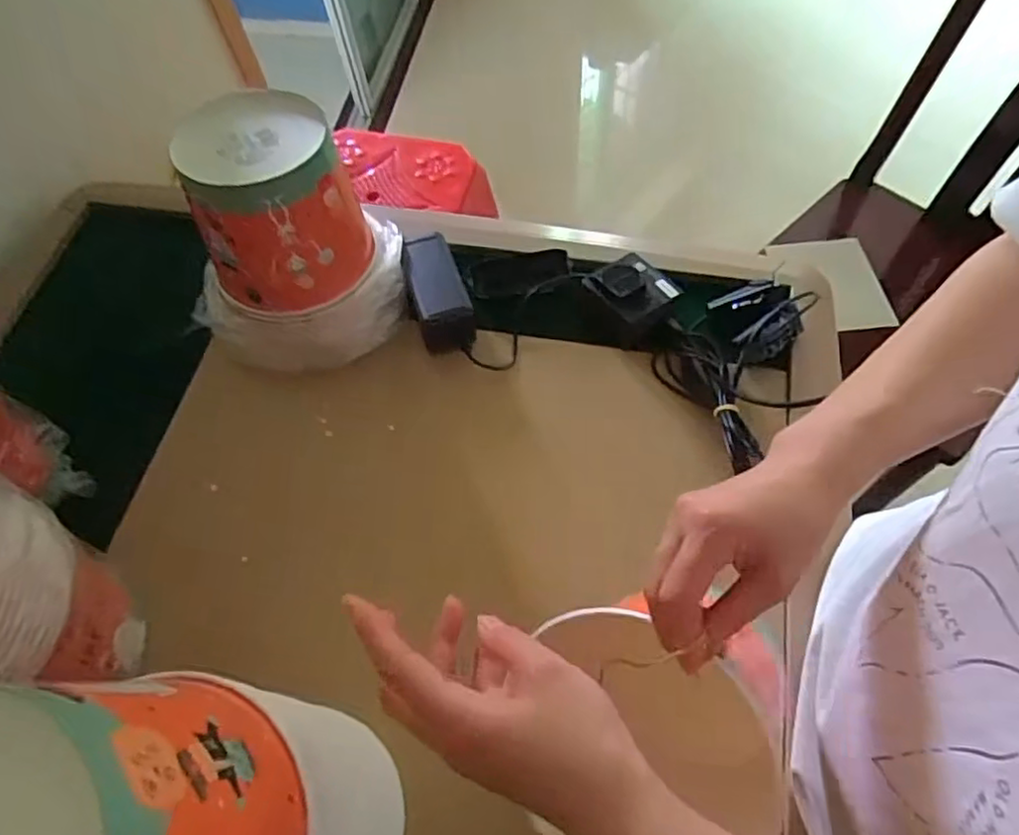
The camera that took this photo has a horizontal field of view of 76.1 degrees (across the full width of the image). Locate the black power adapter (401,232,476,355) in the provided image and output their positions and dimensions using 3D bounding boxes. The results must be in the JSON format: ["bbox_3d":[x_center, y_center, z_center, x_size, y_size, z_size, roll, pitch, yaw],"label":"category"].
[{"bbox_3d":[-0.076,-0.134,0.680,0.055,0.044,0.135,-16,62,-5],"label":"black power adapter"}]

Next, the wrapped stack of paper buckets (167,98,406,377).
[{"bbox_3d":[-0.212,-0.165,0.619,0.194,0.201,0.167,-4,61,2],"label":"wrapped stack of paper buckets"}]

